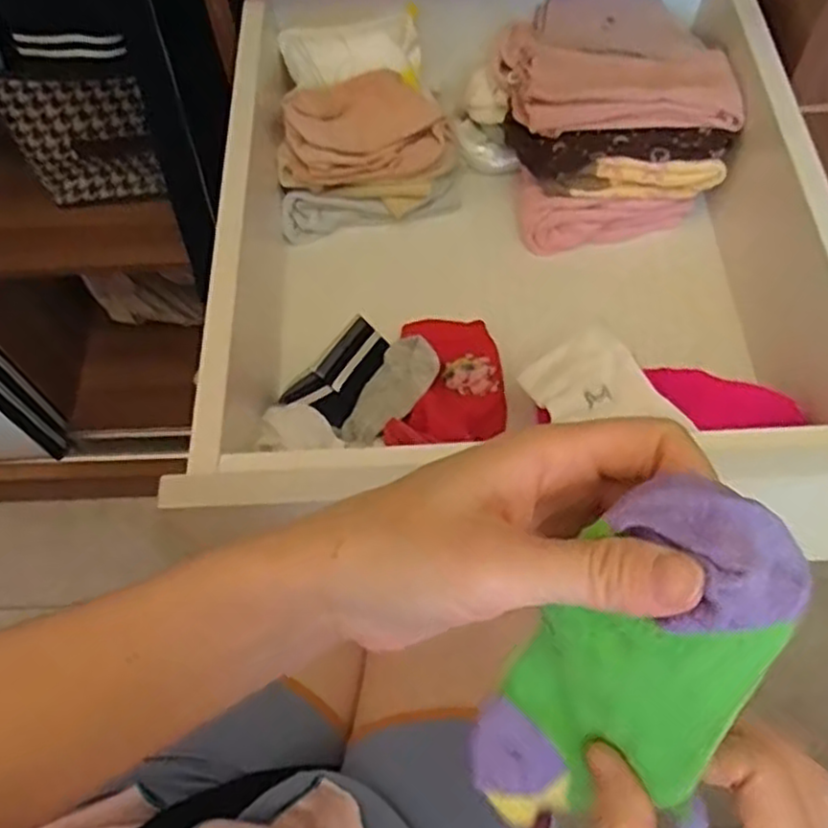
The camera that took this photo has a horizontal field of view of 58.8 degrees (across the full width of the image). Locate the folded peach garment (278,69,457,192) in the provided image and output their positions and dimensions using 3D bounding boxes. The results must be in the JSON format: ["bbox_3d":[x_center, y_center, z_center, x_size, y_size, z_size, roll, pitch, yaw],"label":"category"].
[{"bbox_3d":[-0.045,-0.236,0.604,0.143,0.047,0.101,-12,62,-4],"label":"folded peach garment"}]

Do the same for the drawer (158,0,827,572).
[{"bbox_3d":[0.090,-0.136,0.555,0.455,0.154,0.460,-1,62,2],"label":"drawer"}]

